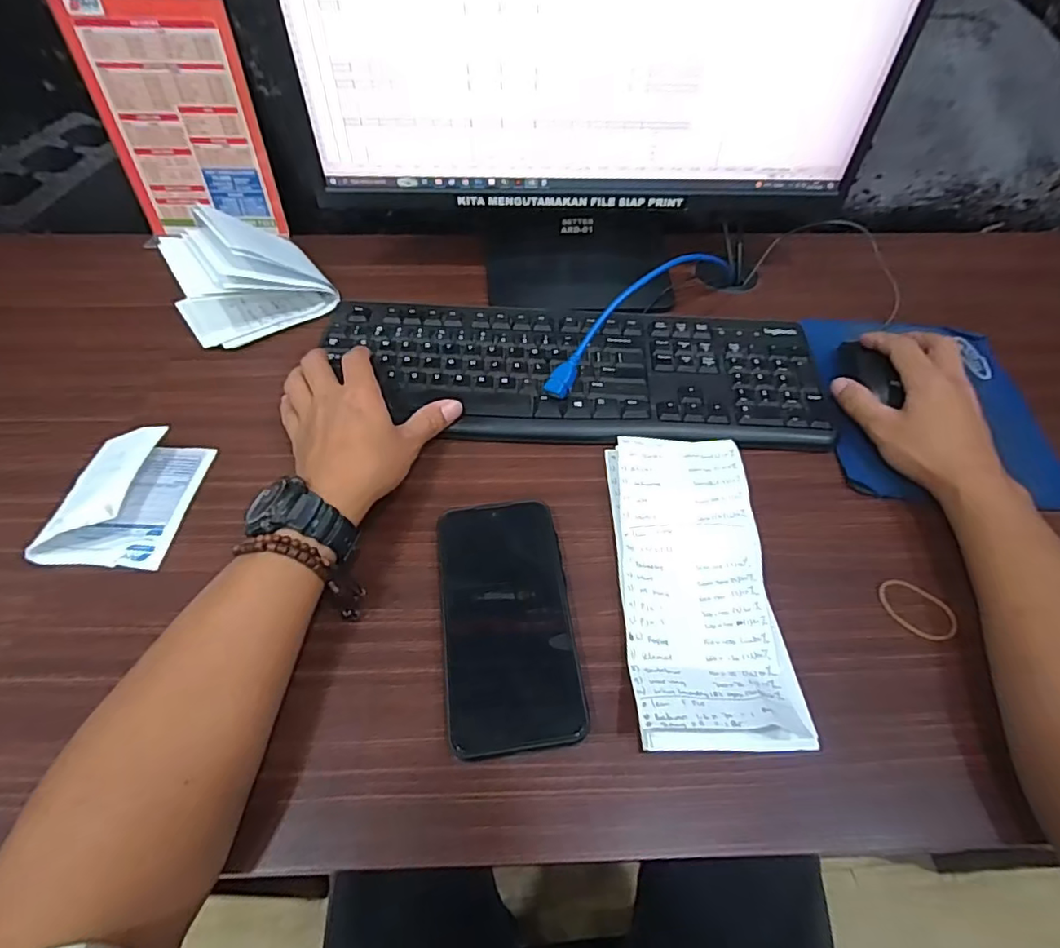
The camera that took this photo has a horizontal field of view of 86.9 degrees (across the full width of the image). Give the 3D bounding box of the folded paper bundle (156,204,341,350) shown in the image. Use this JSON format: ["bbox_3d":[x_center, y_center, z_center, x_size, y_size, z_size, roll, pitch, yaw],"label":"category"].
[{"bbox_3d":[-0.264,-0.189,0.518,0.132,0.078,0.100,-25,57,-19],"label":"folded paper bundle"}]

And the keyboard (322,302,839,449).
[{"bbox_3d":[0.035,-0.091,0.488,0.424,0.020,0.155,6,53,4],"label":"keyboard"}]

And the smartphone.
[{"bbox_3d":[-0.014,0.088,0.352,0.079,0.011,0.156,-7,58,-5],"label":"smartphone"}]

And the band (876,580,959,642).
[{"bbox_3d":[0.255,0.089,0.369,0.048,0.004,0.033,35,65,25],"label":"band"}]

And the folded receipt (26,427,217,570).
[{"bbox_3d":[-0.292,0.010,0.397,0.083,0.042,0.107,2,53,0],"label":"folded receipt"}]

